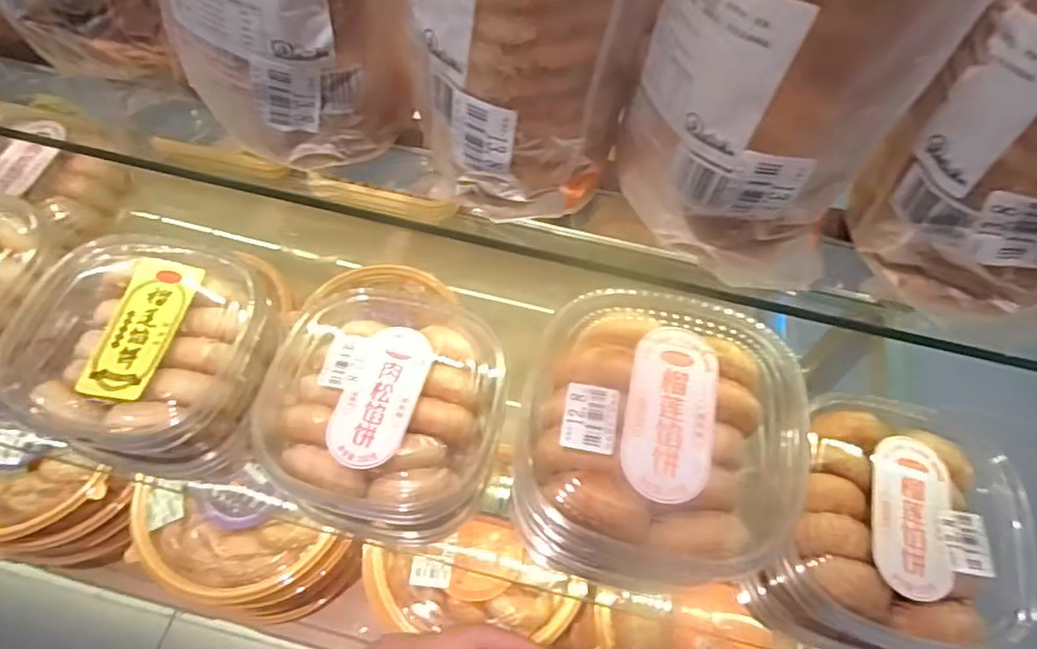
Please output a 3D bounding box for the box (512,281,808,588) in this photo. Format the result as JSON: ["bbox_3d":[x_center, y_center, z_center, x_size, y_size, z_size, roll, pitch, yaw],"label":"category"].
[{"bbox_3d":[0.088,0.069,0.394,0.174,0.071,0.164,9,58,2],"label":"box"}]

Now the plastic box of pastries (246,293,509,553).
[{"bbox_3d":[-0.096,0.050,0.467,0.170,0.055,0.182,3,58,-2],"label":"plastic box of pastries"}]

